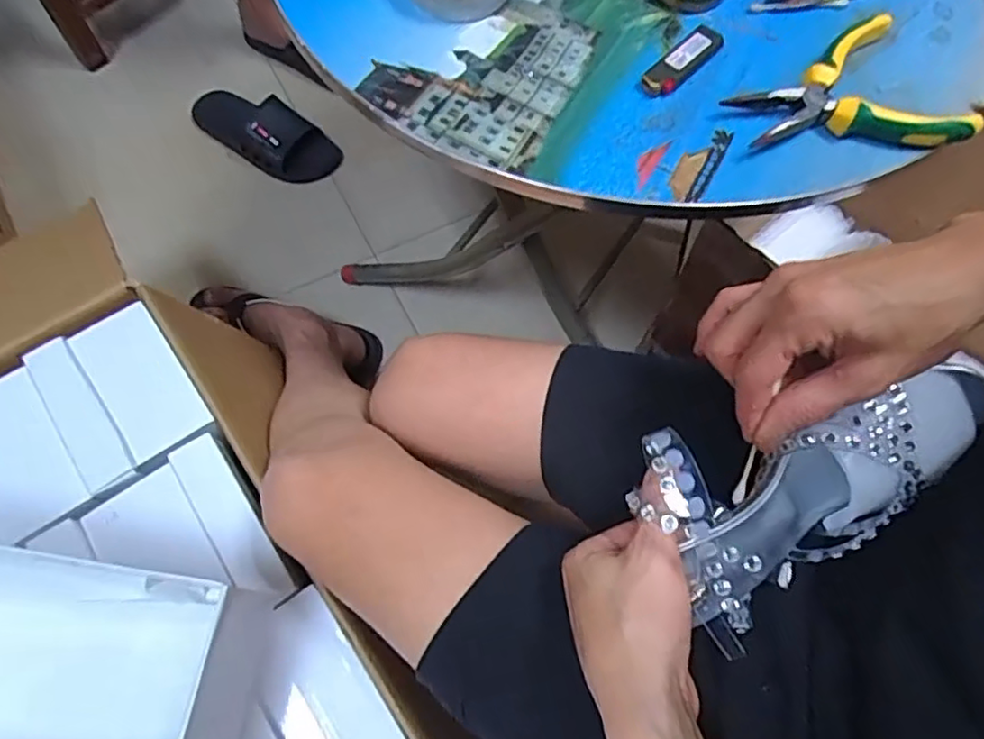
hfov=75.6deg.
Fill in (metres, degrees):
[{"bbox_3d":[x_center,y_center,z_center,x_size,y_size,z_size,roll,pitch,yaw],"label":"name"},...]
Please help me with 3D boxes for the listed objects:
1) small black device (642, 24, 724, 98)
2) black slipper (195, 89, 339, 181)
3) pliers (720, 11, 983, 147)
[{"bbox_3d":[0.122,-0.201,0.412,0.023,0.012,0.067,39,71,14],"label":"small black device"},{"bbox_3d":[-0.352,-0.363,0.962,0.242,0.057,0.097,27,68,9],"label":"black slipper"},{"bbox_3d":[0.216,-0.166,0.394,0.132,0.020,0.099,-19,69,-10],"label":"pliers"}]

